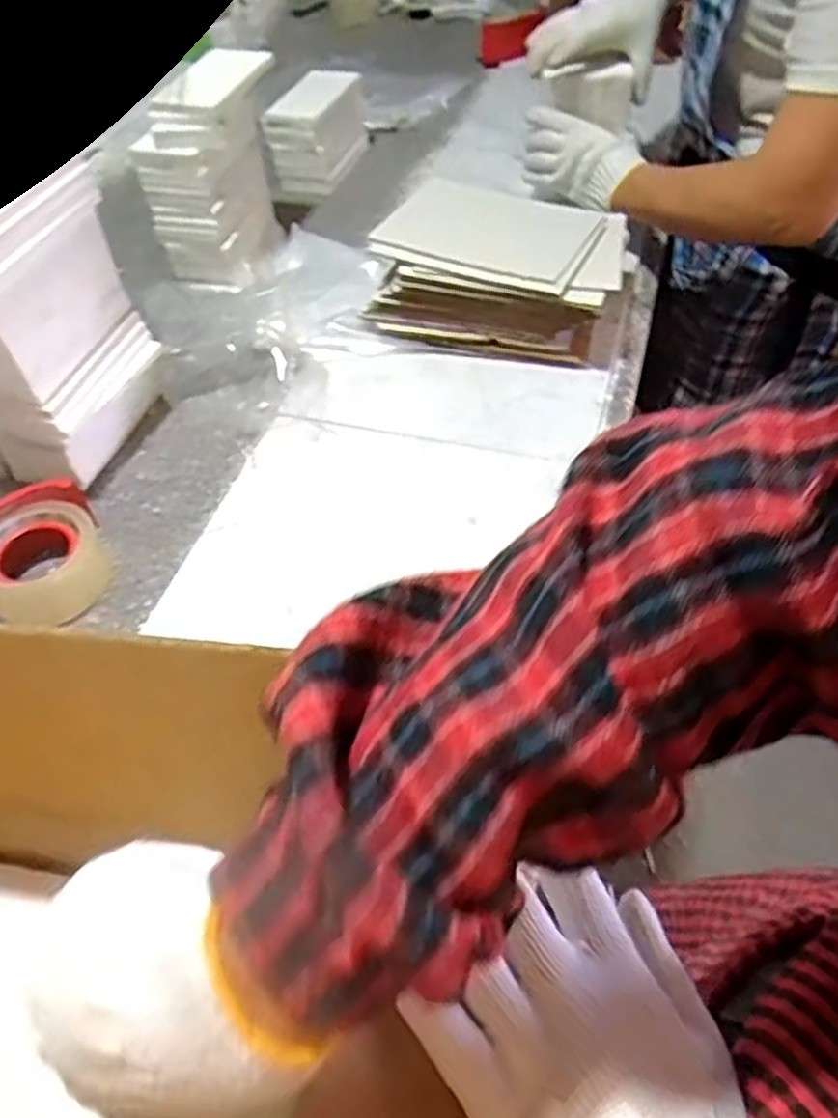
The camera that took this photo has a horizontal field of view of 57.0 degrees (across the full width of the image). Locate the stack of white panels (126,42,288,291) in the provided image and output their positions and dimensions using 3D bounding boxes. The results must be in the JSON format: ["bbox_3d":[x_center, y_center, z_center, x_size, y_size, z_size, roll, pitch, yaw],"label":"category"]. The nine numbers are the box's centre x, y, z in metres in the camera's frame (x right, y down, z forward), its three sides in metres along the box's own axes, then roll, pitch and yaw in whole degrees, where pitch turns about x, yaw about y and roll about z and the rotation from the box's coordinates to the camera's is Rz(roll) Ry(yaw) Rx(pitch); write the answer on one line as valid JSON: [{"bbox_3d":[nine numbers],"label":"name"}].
[{"bbox_3d":[-0.238,-0.444,0.905,0.103,0.206,0.174,12,53,13],"label":"stack of white panels"}]

